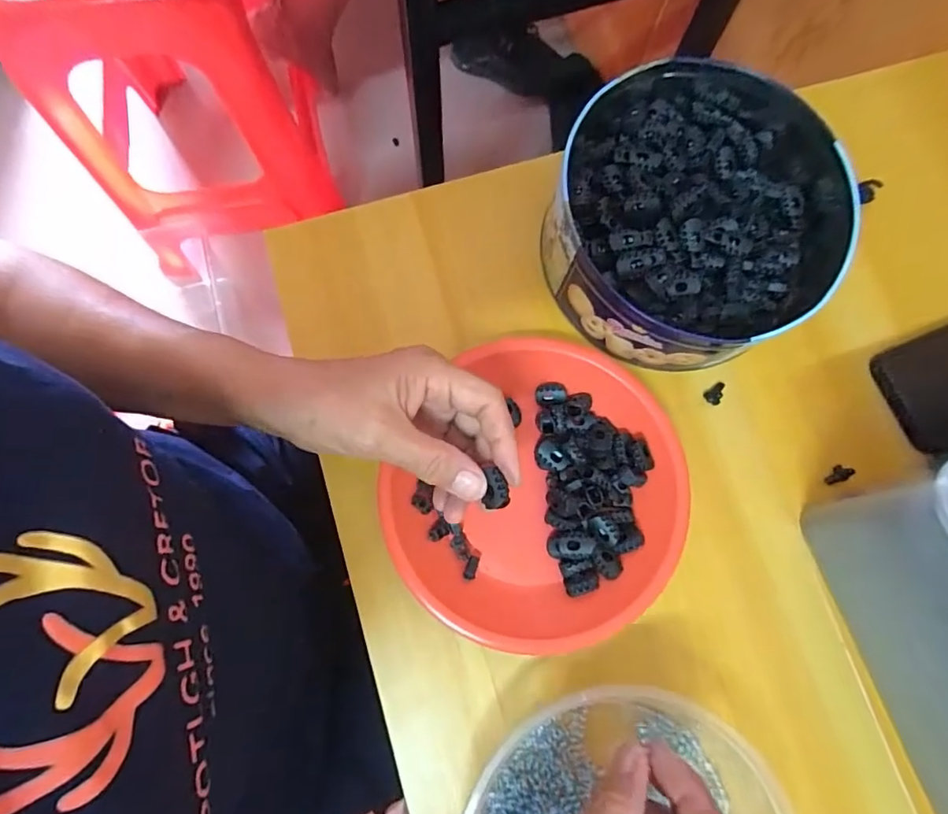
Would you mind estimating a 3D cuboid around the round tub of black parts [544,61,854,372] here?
[{"bbox_3d":[0.153,-0.133,0.362,0.204,0.069,0.193,0,78,-1],"label":"round tub of black parts"}]

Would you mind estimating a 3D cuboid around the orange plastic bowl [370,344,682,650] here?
[{"bbox_3d":[0.041,0.055,0.350,0.191,0.032,0.199,33,80,6],"label":"orange plastic bowl"}]

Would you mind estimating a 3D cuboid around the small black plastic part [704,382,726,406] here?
[{"bbox_3d":[0.175,-0.009,0.372,0.017,0.006,0.012,-36,81,-8],"label":"small black plastic part"}]

